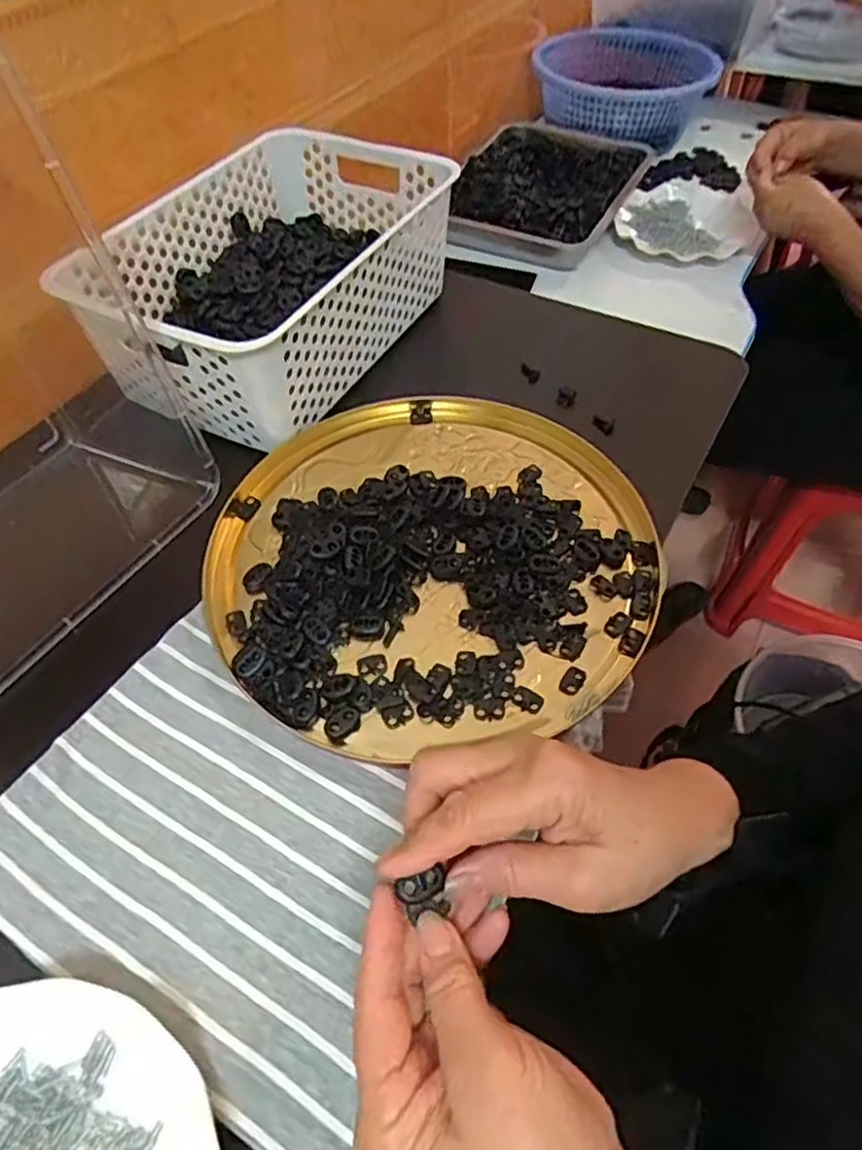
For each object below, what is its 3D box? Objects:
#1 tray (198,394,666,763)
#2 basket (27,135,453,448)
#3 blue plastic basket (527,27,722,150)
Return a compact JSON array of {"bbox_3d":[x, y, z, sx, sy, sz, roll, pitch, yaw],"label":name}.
[{"bbox_3d":[-0.002,-0.024,0.463,0.290,0.018,0.279,-1,53,1],"label":"tray"},{"bbox_3d":[-0.133,-0.252,0.574,0.202,0.096,0.306,23,57,17],"label":"basket"},{"bbox_3d":[0.296,-0.757,1.049,0.268,0.080,0.256,12,54,10],"label":"blue plastic basket"}]

